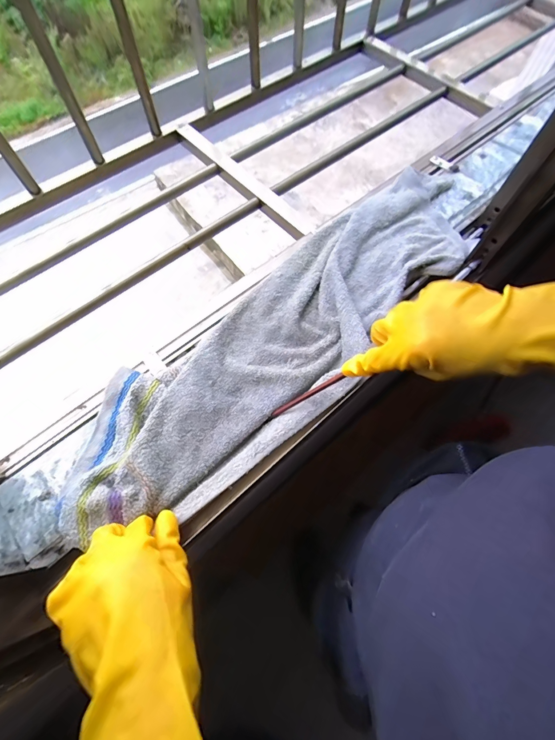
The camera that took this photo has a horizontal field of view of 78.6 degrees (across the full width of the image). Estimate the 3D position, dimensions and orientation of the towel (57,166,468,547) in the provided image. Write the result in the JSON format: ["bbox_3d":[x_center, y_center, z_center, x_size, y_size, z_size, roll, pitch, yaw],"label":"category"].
[{"bbox_3d":[0.024,-0.048,0.414,0.174,0.034,0.614,42,73,15],"label":"towel"}]

